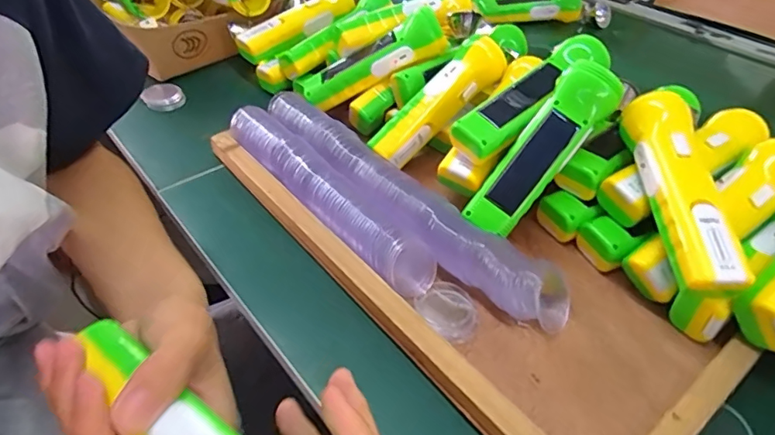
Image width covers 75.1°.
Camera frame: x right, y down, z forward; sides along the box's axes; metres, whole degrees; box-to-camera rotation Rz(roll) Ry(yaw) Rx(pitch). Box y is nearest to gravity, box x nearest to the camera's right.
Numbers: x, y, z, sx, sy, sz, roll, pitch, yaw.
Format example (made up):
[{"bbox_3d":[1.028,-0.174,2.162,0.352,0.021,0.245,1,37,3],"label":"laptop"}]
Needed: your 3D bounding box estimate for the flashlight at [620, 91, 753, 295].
[{"bbox_3d":[0.223,-0.024,0.379,0.052,0.033,0.166,2,58,-1],"label":"flashlight"}]

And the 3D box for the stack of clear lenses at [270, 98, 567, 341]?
[{"bbox_3d":[-0.001,-0.022,0.465,0.057,0.040,0.365,-29,50,-31],"label":"stack of clear lenses"}]

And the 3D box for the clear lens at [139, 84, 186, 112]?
[{"bbox_3d":[-0.278,-0.149,0.626,0.046,0.019,0.039,-21,46,-24],"label":"clear lens"}]

